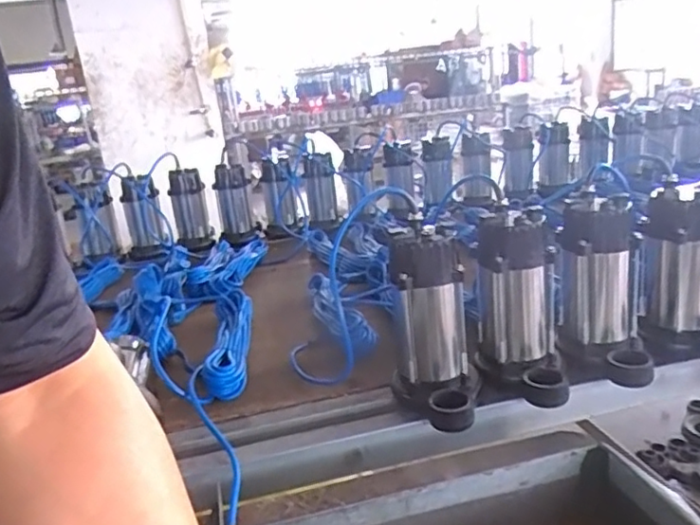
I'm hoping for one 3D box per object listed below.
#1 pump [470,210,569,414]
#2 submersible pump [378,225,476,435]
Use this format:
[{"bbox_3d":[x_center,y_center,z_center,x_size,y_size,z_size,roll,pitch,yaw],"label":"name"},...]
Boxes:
[{"bbox_3d":[0.222,0.054,0.787,0.107,0.223,0.138,-3,17,11],"label":"pump"},{"bbox_3d":[0.100,0.081,0.760,0.107,0.233,0.135,-4,16,7],"label":"submersible pump"}]

